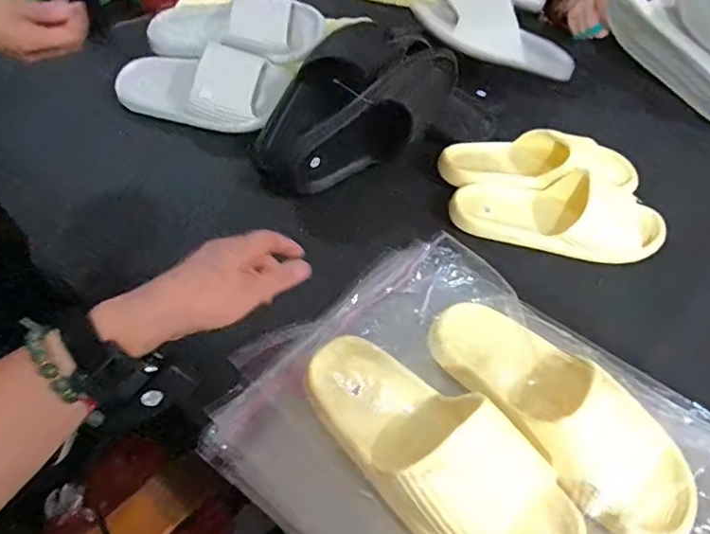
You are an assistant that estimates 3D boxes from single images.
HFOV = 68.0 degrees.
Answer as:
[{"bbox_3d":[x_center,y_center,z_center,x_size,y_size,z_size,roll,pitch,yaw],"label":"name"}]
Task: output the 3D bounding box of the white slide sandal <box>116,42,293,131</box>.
[{"bbox_3d":[-0.219,-0.249,0.710,0.238,0.076,0.108,12,50,7],"label":"white slide sandal"}]

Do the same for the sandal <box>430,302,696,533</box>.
[{"bbox_3d":[0.168,0.116,0.444,0.086,0.058,0.244,-32,58,-26],"label":"sandal"}]

